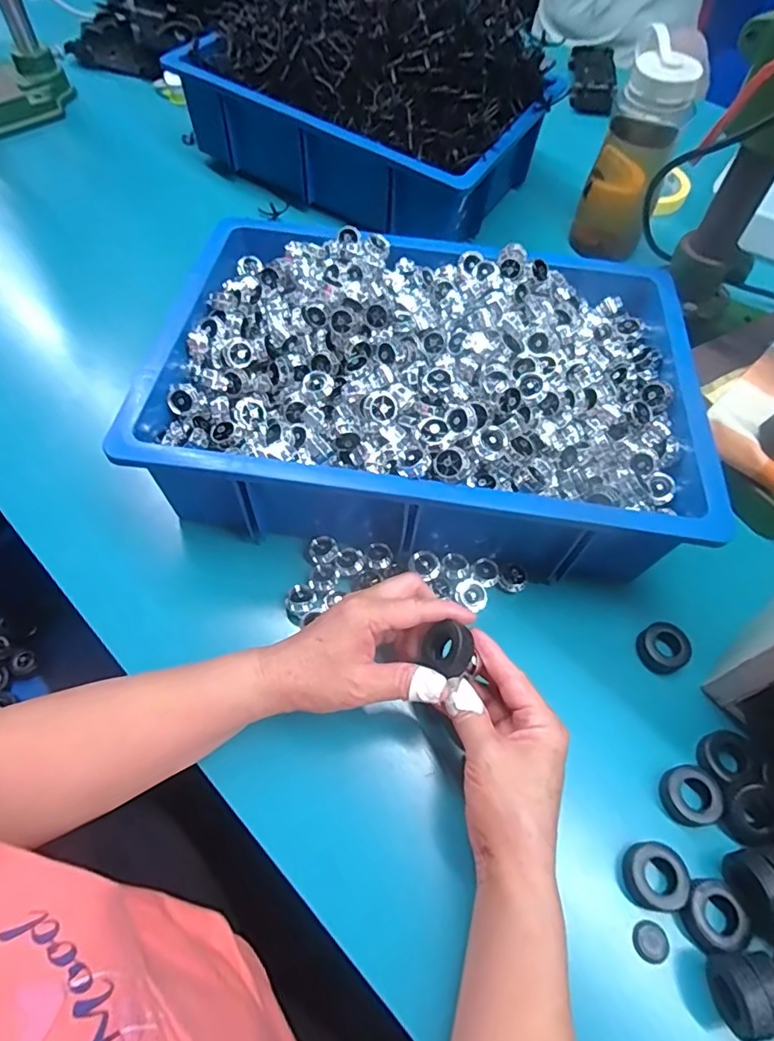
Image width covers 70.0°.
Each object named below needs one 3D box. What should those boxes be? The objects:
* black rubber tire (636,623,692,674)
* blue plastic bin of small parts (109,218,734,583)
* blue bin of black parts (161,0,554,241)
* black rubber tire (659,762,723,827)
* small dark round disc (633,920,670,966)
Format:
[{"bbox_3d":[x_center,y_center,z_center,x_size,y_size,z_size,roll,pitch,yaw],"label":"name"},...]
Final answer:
[{"bbox_3d":[0.218,0.100,0.436,0.038,0.014,0.036,1,59,-1],"label":"black rubber tire"},{"bbox_3d":[0.044,-0.124,0.492,0.451,0.113,0.306,6,59,2],"label":"blue plastic bin of small parts"},{"bbox_3d":[-0.045,-0.581,0.743,0.475,0.183,0.278,27,62,14],"label":"blue bin of black parts"},{"bbox_3d":[0.213,0.193,0.386,0.037,0.014,0.039,1,59,-1],"label":"black rubber tire"},{"bbox_3d":[0.162,0.258,0.339,0.019,0.010,0.020,-2,59,-3],"label":"small dark round disc"}]

